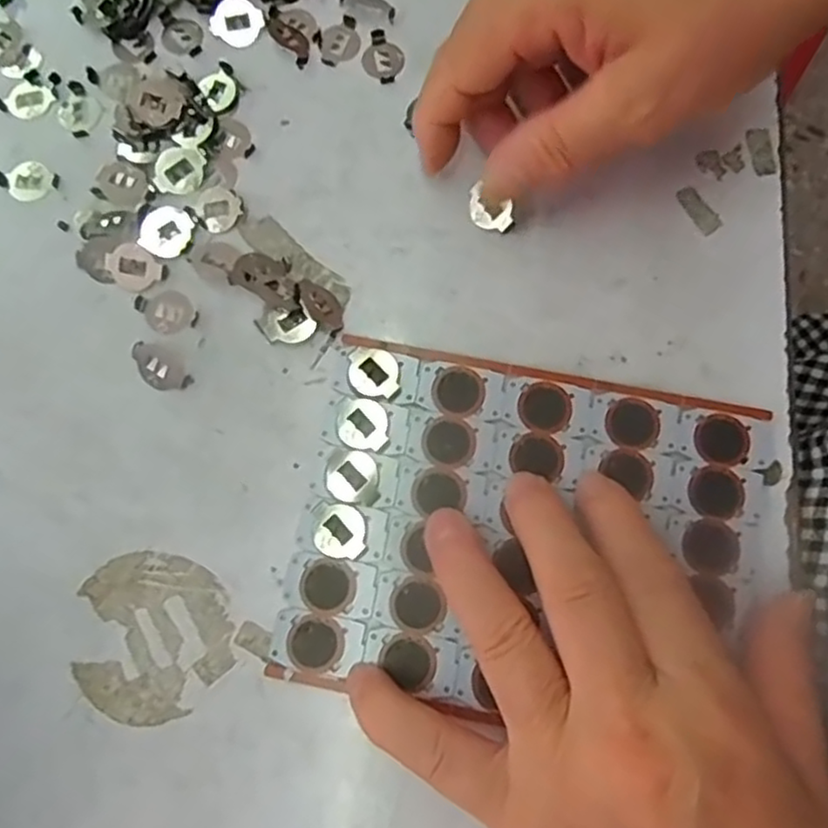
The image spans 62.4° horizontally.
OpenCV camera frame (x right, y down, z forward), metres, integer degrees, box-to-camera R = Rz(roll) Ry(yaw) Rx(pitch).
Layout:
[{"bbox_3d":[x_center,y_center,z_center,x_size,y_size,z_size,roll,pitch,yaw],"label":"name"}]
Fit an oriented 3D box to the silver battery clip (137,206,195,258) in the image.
[{"bbox_3d":[-0.090,-0.067,0.249,0.017,0.004,0.019,24,79,4],"label":"silver battery clip"}]

